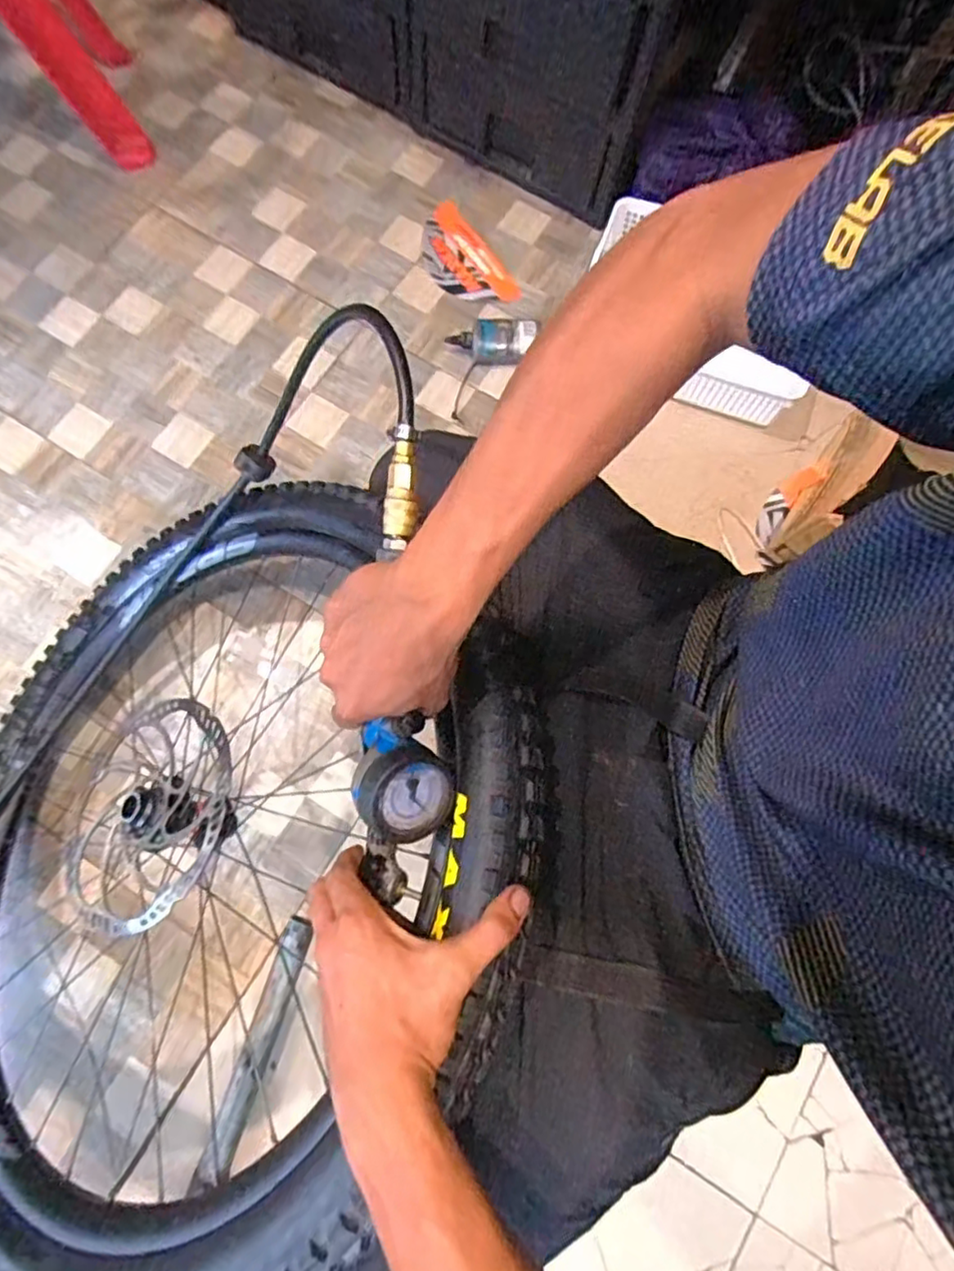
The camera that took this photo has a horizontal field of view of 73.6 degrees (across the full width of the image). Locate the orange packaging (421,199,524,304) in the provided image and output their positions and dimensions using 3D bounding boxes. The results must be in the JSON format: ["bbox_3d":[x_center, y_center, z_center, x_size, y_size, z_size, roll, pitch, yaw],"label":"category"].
[{"bbox_3d":[-0.027,-0.578,0.980,0.106,0.008,0.199,-34,79,-9],"label":"orange packaging"}]

